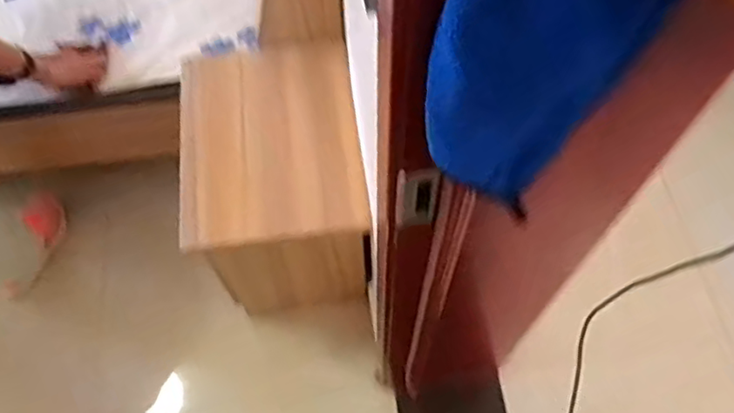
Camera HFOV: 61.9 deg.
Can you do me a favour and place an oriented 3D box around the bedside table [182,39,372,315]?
[{"bbox_3d":[-0.181,-0.022,1.285,0.314,0.398,0.452,-7,58,-4],"label":"bedside table"}]

